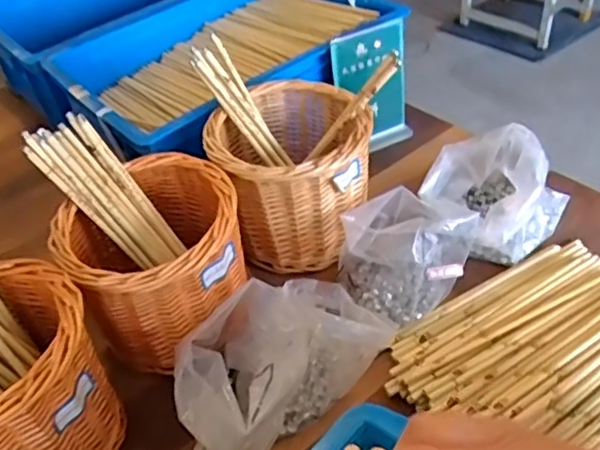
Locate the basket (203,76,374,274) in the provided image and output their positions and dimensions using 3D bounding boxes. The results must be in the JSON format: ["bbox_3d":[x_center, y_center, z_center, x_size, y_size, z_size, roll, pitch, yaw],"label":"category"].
[{"bbox_3d":[-0.008,-0.050,0.673,0.164,0.149,0.172,-12,37,-7],"label":"basket"}]

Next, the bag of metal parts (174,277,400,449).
[{"bbox_3d":[-0.026,0.121,0.543,0.204,0.091,0.131,-33,44,-30],"label":"bag of metal parts"}]

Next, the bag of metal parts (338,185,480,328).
[{"bbox_3d":[0.096,0.028,0.608,0.099,0.095,0.115,-29,42,-27],"label":"bag of metal parts"}]

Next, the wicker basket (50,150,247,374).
[{"bbox_3d":[-0.136,0.038,0.592,0.164,0.137,0.169,5,38,15],"label":"wicker basket"}]

